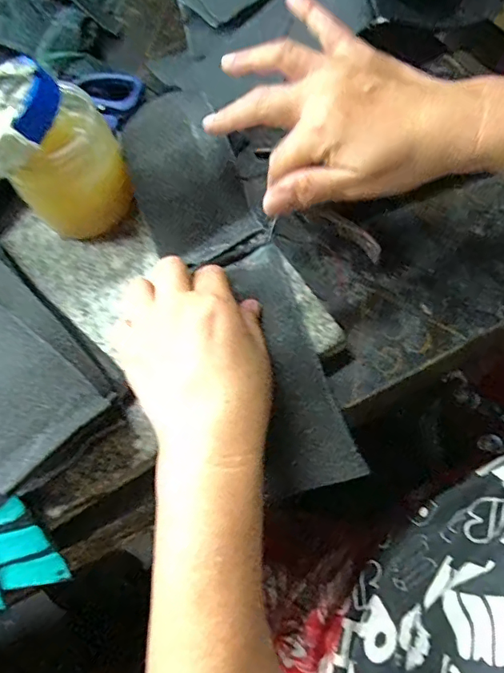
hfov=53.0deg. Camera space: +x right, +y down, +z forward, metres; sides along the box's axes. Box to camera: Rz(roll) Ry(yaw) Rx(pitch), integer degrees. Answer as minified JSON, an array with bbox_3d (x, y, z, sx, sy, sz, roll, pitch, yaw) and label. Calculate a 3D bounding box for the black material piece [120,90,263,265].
[{"bbox_3d":[-0.053,-0.124,0.374,0.074,0.044,0.142,-23,65,-10],"label":"black material piece"}]

